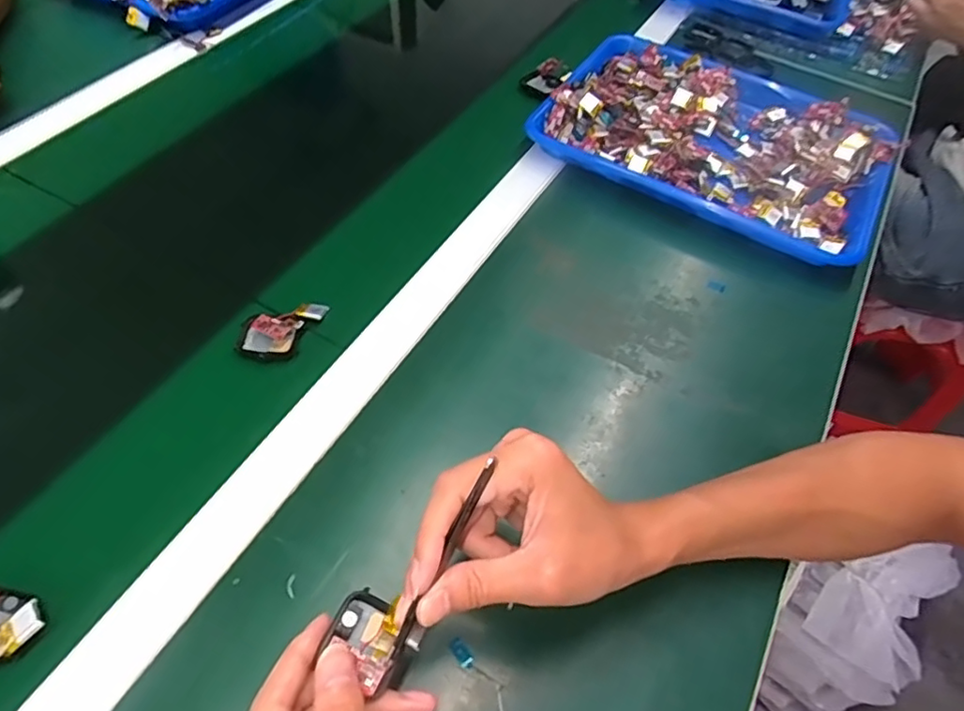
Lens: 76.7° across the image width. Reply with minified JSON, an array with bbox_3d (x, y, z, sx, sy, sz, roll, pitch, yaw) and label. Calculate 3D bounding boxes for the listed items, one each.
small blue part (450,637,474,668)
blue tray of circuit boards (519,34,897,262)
[{"bbox_3d":[-0.012,0.168,0.346,0.008,0.004,0.016,-30,61,-22],"label":"small blue part"},{"bbox_3d":[0.244,-0.229,0.637,0.336,0.047,0.246,28,58,16],"label":"blue tray of circuit boards"}]

